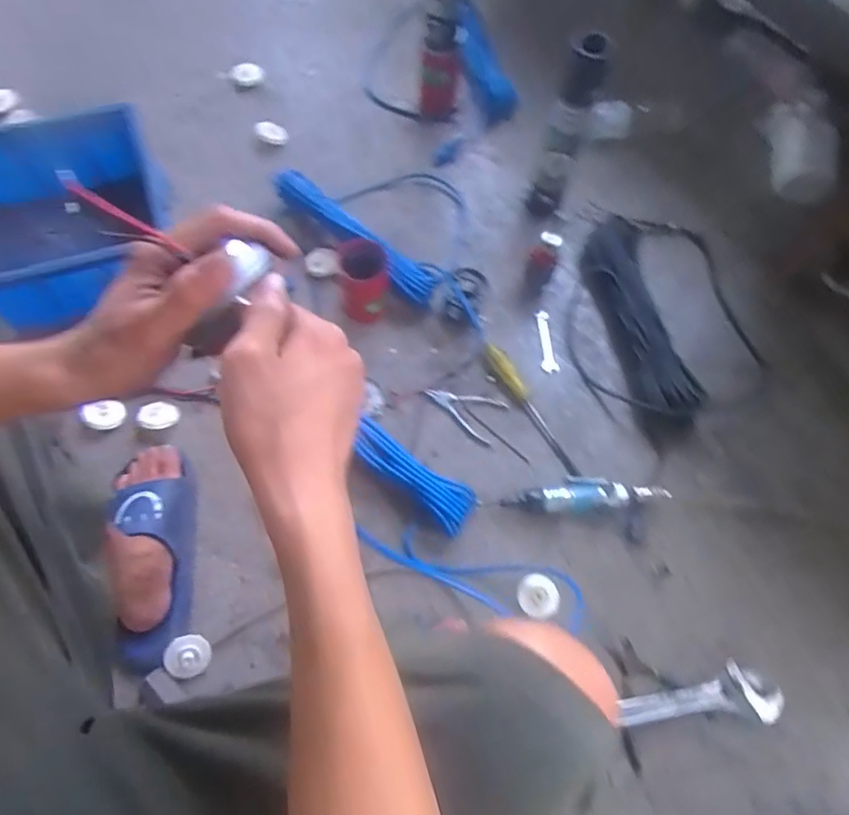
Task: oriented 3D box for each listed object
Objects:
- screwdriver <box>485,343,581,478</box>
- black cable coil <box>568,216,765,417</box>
[{"bbox_3d":[0.172,0.001,0.909,0.033,0.025,0.257,-29,72,-10],"label":"screwdriver"},{"bbox_3d":[0.399,-0.161,0.966,0.311,0.067,0.393,-5,69,-2],"label":"black cable coil"}]

